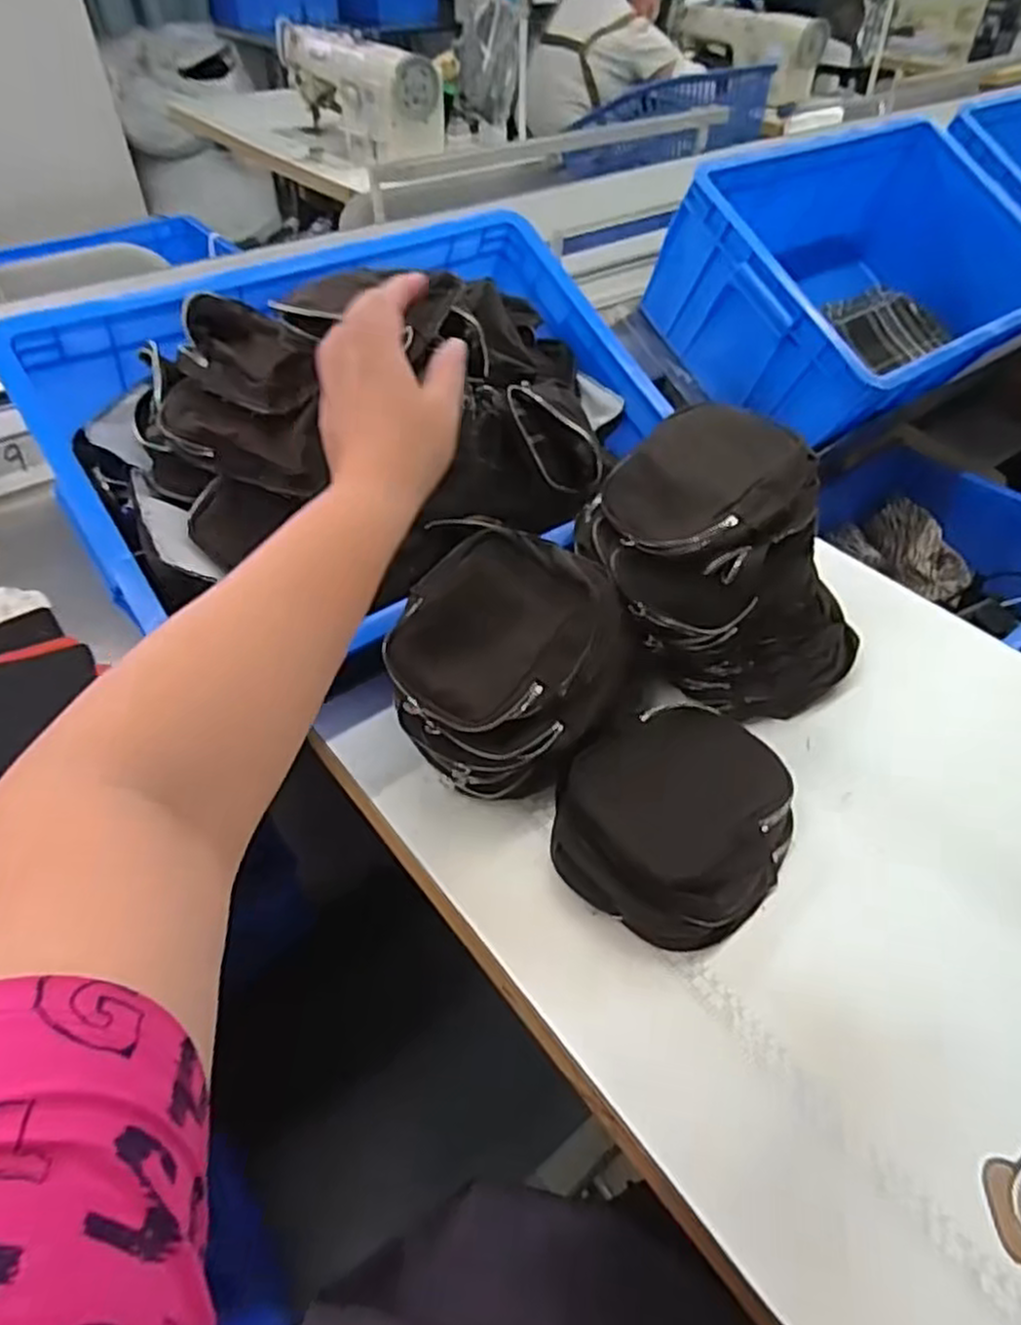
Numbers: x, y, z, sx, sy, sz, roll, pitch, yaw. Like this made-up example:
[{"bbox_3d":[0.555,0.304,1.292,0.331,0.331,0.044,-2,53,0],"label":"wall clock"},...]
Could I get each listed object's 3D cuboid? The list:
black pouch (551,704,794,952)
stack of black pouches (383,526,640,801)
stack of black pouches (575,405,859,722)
[{"bbox_3d":[0.115,0.107,0.520,0.168,0.049,0.141,-34,55,-26],"label":"black pouch"},{"bbox_3d":[0.005,0.008,0.553,0.143,0.137,0.162,28,54,25],"label":"stack of black pouches"},{"bbox_3d":[0.173,-0.073,0.590,0.229,0.178,0.142,11,49,12],"label":"stack of black pouches"}]

